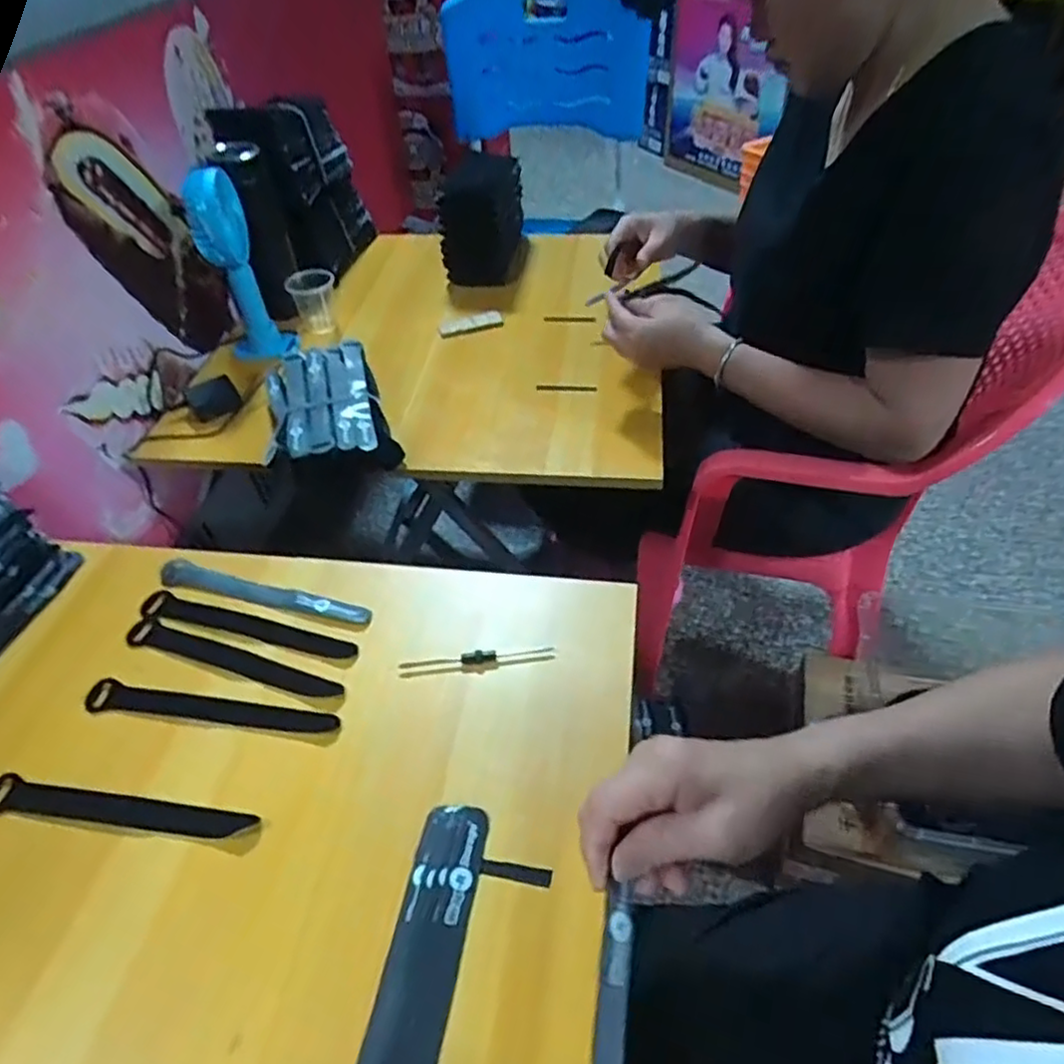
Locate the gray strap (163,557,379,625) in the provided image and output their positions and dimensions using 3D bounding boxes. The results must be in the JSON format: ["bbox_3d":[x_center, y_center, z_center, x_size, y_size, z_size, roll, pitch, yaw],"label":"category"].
[{"bbox_3d":[-0.227,0.051,0.564,0.198,0.004,0.024,12,48,15],"label":"gray strap"}]

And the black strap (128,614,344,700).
[{"bbox_3d":[-0.232,0.098,0.517,0.193,0.004,0.024,14,49,17],"label":"black strap"}]

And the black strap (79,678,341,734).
[{"bbox_3d":[-0.232,0.128,0.490,0.192,0.006,0.023,4,46,8],"label":"black strap"}]

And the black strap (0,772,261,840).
[{"bbox_3d":[-0.269,0.180,0.437,0.184,0.005,0.022,4,46,8],"label":"black strap"}]

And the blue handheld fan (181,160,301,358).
[{"bbox_3d":[-0.358,-0.319,0.827,0.070,0.240,0.082,-21,48,-16],"label":"blue handheld fan"}]

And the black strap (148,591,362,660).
[{"bbox_3d":[-0.230,0.076,0.542,0.194,0.004,0.023,12,48,15],"label":"black strap"}]

